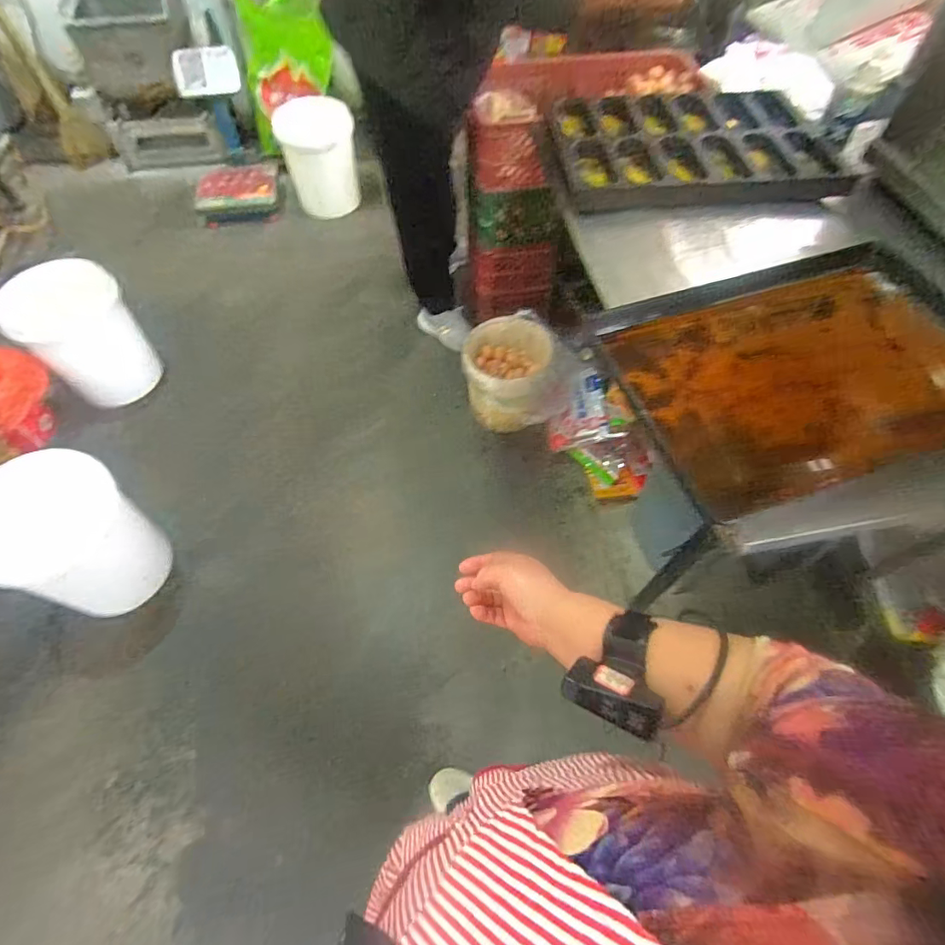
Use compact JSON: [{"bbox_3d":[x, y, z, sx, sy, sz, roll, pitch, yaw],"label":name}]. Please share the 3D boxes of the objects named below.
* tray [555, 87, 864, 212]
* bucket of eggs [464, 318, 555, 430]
[{"bbox_3d":[0.492,-0.758,1.158,0.639,0.064,0.425,-7,59,-3],"label":"tray"},{"bbox_3d":[0.110,-0.297,1.628,0.268,0.259,0.279,0,59,0],"label":"bucket of eggs"}]

